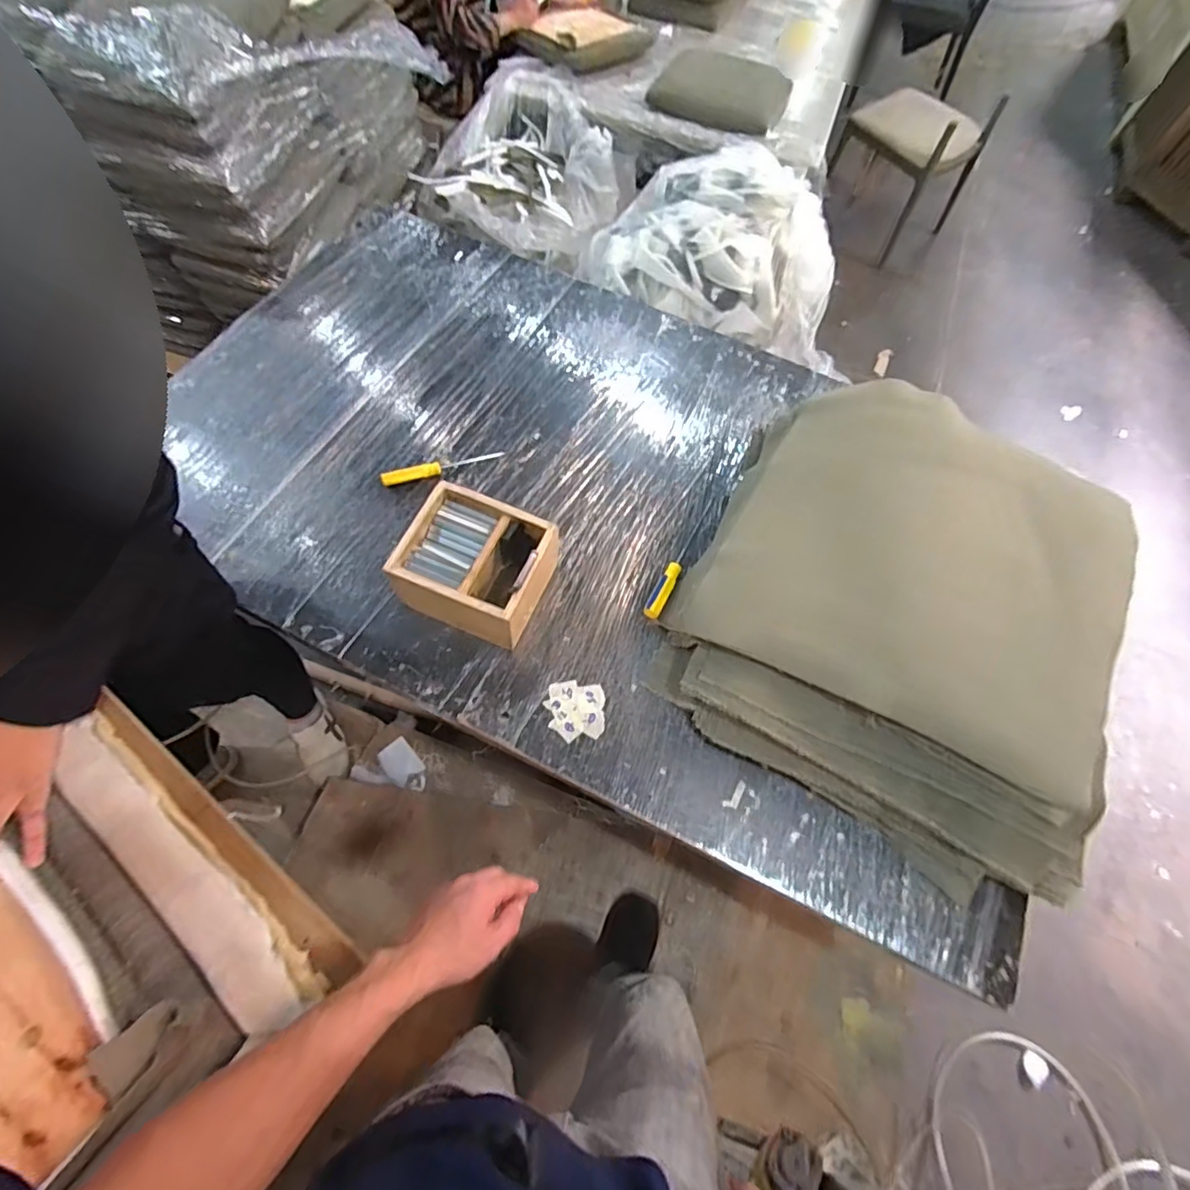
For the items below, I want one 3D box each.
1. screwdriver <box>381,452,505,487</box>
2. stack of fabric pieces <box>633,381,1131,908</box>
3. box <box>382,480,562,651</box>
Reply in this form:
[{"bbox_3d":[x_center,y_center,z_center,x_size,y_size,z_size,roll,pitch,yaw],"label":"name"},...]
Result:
[{"bbox_3d":[-0.292,-0.246,1.106,0.231,0.022,0.028,-16,66,-12],"label":"screwdriver"},{"bbox_3d":[0.503,0.020,0.933,0.654,0.226,0.629,28,65,10],"label":"stack of fabric pieces"},{"bbox_3d":[-0.198,-0.054,0.961,0.234,0.135,0.192,22,64,7],"label":"box"}]

